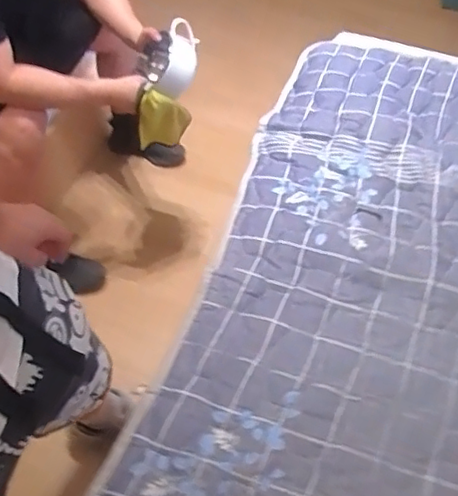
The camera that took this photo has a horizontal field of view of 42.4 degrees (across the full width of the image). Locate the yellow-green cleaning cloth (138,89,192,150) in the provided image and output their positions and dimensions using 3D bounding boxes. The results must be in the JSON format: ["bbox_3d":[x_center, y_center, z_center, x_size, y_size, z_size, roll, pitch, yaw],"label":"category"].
[{"bbox_3d":[-0.158,-0.313,1.462,0.136,0.138,0.052,-7,51,-7],"label":"yellow-green cleaning cloth"}]

